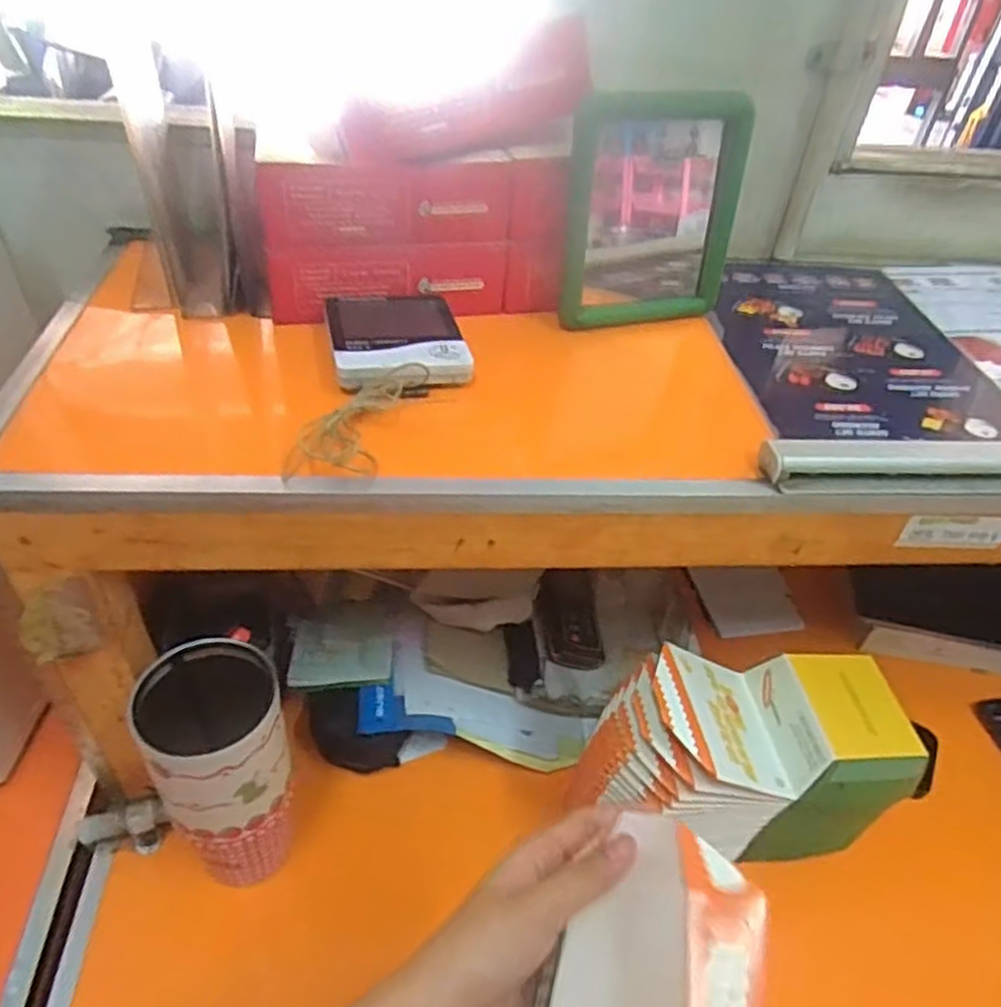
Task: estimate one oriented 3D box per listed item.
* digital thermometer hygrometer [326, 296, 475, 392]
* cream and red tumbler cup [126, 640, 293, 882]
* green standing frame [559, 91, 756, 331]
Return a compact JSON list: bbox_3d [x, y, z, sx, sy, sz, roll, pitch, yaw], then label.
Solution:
[{"bbox_3d":[-0.072,-0.117,0.527,0.092,0.020,0.100,-6,43,-14],"label":"digital thermometer hygrometer"},{"bbox_3d":[-0.198,0.200,0.544,0.084,0.212,0.092,-22,49,-29],"label":"cream and red tumbler cup"},{"bbox_3d":[0.115,-0.216,0.565,0.135,0.167,0.018,-10,36,-15],"label":"green standing frame"}]

